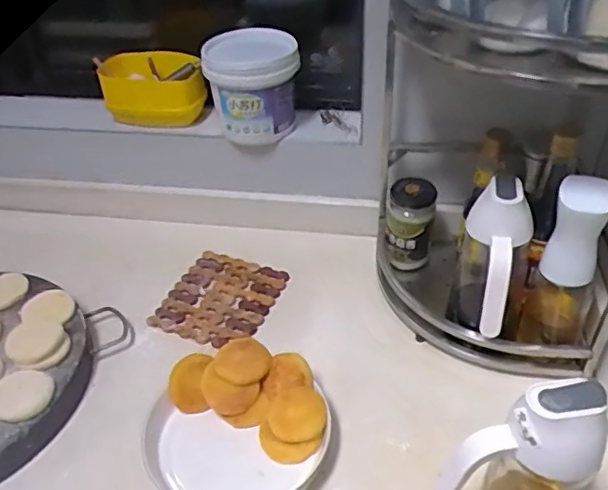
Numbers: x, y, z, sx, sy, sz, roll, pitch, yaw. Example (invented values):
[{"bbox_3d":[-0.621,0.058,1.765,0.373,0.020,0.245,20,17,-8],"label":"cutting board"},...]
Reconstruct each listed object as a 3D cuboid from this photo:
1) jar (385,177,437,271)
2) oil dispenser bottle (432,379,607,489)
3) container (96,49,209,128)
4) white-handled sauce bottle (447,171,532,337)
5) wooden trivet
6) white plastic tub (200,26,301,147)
[{"bbox_3d":[0.139,-0.027,0.782,0.061,0.112,0.057,3,39,7],"label":"jar"},{"bbox_3d":[0.166,0.189,0.464,0.116,0.200,0.068,15,42,21],"label":"oil dispenser bottle"},{"bbox_3d":[-0.215,-0.219,0.845,0.142,0.087,0.088,14,42,20],"label":"container"},{"bbox_3d":[0.195,0.034,0.627,0.068,0.189,0.105,11,41,17],"label":"white-handled sauce bottle"},{"bbox_3d":[-0.110,0.071,0.785,0.135,0.015,0.146,13,42,18],"label":"wooden trivet"},{"bbox_3d":[-0.070,-0.217,0.802,0.124,0.124,0.106,-7,39,-5],"label":"white plastic tub"}]

